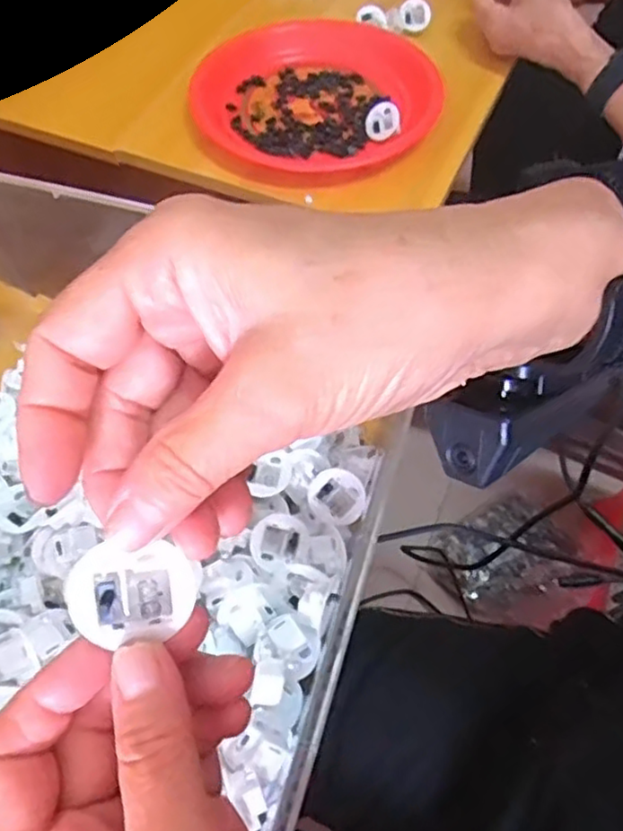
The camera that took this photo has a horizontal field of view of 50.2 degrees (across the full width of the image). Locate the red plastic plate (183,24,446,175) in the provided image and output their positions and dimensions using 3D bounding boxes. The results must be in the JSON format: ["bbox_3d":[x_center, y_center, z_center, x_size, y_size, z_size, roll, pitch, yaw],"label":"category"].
[{"bbox_3d":[0.001,-0.313,0.640,0.221,0.025,0.216,-1,59,1],"label":"red plastic plate"}]

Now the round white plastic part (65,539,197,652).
[{"bbox_3d":[-0.050,0.048,0.186,0.032,0.008,0.027,-12,98,-12],"label":"round white plastic part"}]

